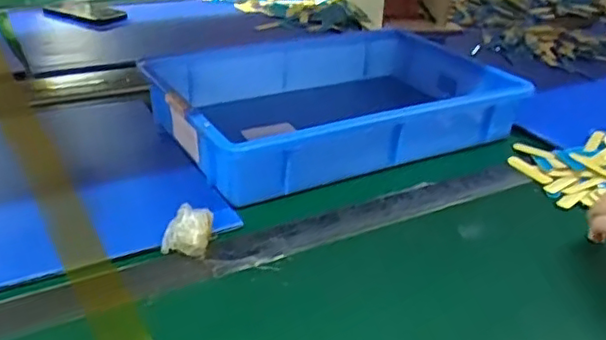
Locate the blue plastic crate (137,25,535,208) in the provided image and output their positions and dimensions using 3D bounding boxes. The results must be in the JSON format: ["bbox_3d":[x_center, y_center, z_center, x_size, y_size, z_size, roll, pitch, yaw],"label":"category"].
[{"bbox_3d":[0.025,-0.106,0.817,0.435,0.078,0.342,-14,34,-28],"label":"blue plastic crate"}]

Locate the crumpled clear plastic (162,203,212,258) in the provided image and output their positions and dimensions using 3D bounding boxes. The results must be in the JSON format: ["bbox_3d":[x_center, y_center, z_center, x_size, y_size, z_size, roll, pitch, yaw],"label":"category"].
[{"bbox_3d":[-0.103,0.057,0.541,0.045,0.040,0.033,-4,30,-14],"label":"crumpled clear plastic"}]

